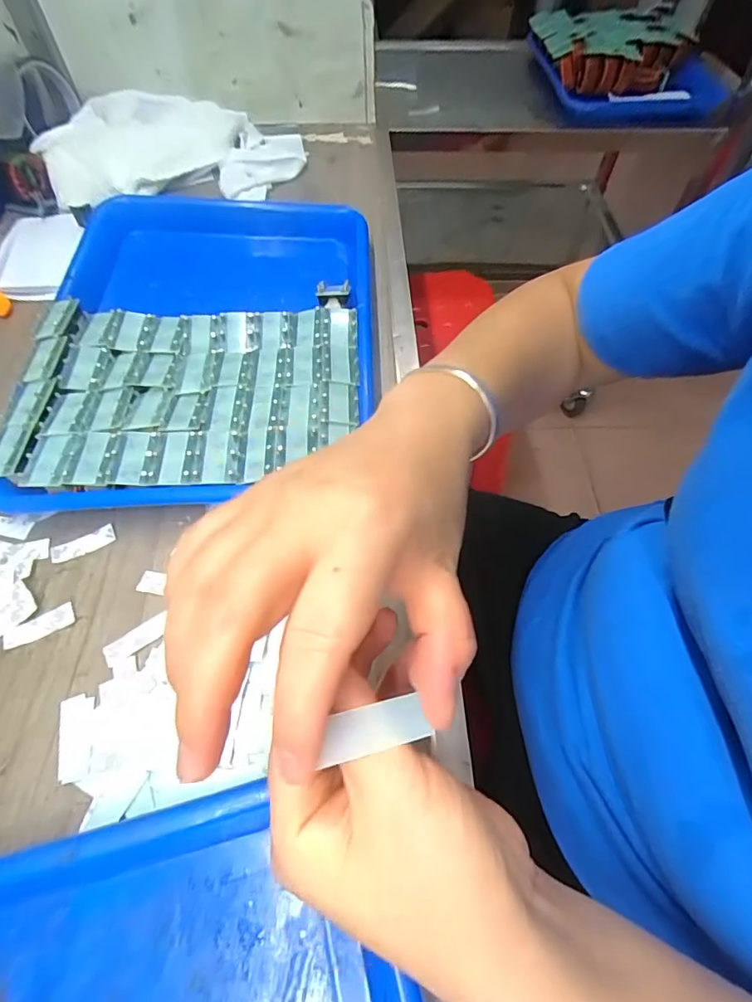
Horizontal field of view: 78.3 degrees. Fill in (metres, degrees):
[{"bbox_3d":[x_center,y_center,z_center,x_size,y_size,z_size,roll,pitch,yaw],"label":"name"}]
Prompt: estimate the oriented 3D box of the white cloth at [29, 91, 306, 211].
[{"bbox_3d":[-0.222,-0.390,0.519,0.273,0.049,0.169,-14,60,-8],"label":"white cloth"}]

